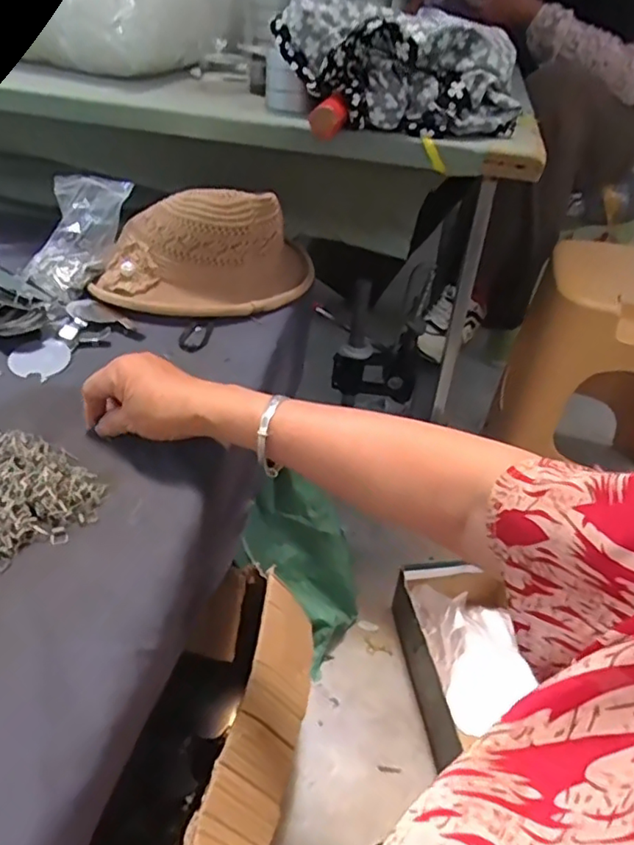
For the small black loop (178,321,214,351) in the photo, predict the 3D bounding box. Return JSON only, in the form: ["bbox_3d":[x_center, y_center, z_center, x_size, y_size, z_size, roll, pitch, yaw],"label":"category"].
[{"bbox_3d":[-0.128,-0.091,0.625,0.029,0.006,0.055,6,39,1],"label":"small black loop"}]

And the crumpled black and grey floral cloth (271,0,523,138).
[{"bbox_3d":[0.085,-0.366,0.607,0.234,0.095,0.127,23,42,21],"label":"crumpled black and grey floral cloth"}]

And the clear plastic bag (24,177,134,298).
[{"bbox_3d":[-0.276,-0.211,0.671,0.092,0.025,0.147,15,78,7],"label":"clear plastic bag"}]

